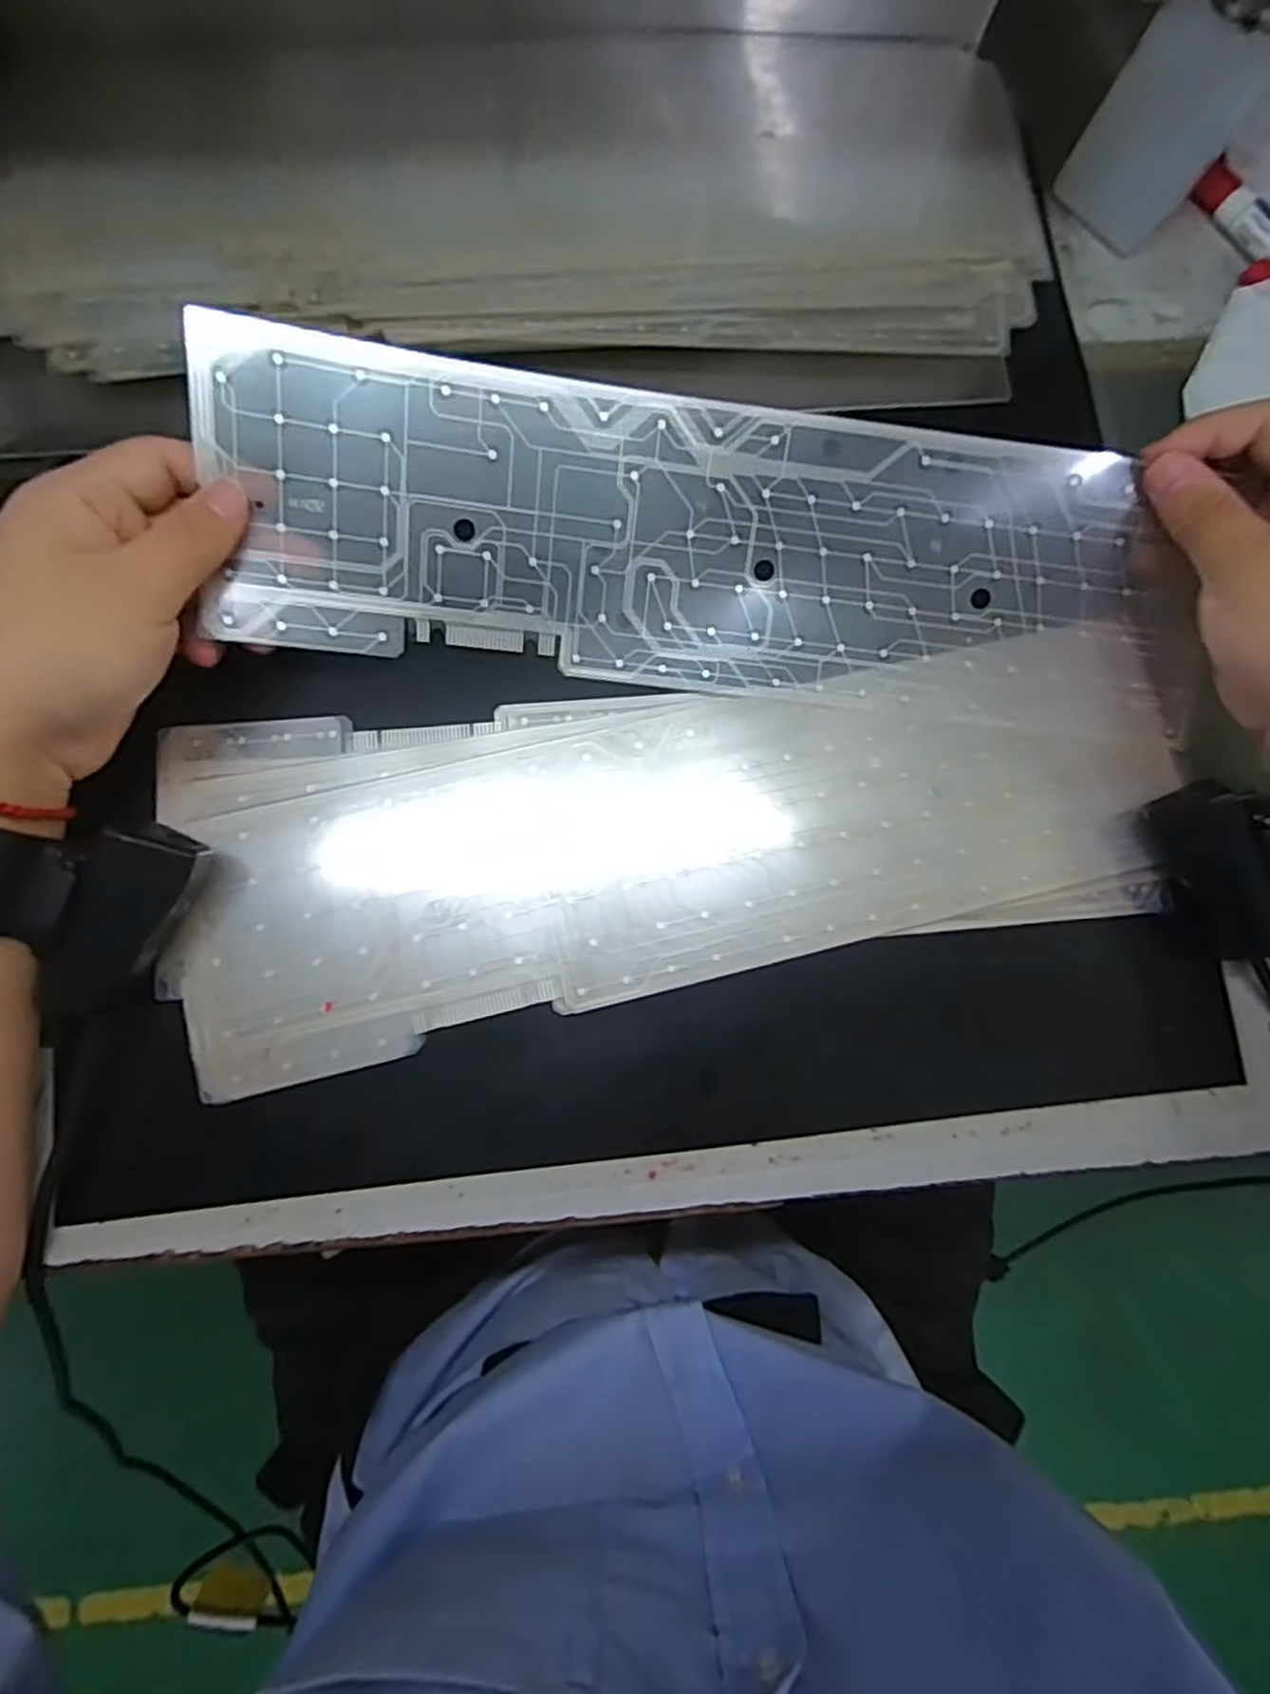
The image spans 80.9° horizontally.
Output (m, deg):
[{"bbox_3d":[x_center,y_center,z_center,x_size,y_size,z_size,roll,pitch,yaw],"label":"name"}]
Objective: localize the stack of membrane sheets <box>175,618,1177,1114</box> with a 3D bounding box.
[{"bbox_3d":[0.023,0.000,0.311,0.411,0.014,0.139,-6,81,-4],"label":"stack of membrane sheets"}]

